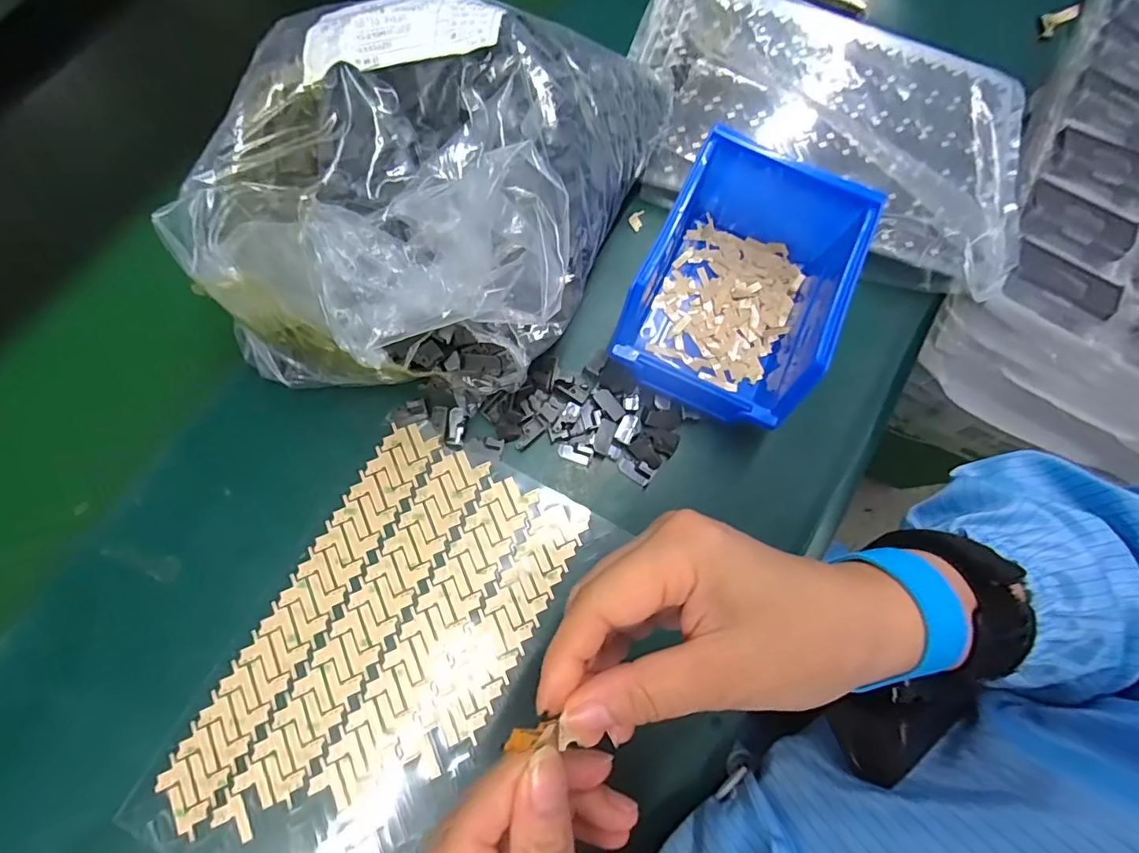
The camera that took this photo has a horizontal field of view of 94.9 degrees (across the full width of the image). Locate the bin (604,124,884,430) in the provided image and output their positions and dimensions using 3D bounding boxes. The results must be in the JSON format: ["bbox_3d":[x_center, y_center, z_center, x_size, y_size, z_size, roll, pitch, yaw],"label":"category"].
[{"bbox_3d":[0.100,-0.081,0.313,0.105,0.067,0.140,26,75,6],"label":"bin"}]

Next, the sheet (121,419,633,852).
[{"bbox_3d":[-0.094,0.127,0.286,0.145,0.004,0.250,30,76,4],"label":"sheet"}]

